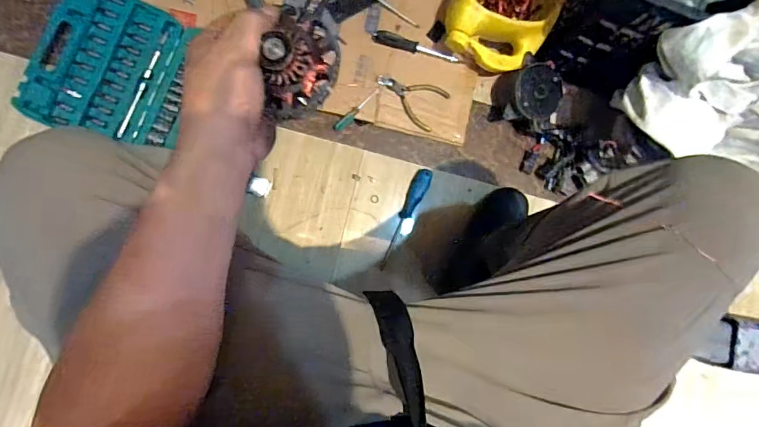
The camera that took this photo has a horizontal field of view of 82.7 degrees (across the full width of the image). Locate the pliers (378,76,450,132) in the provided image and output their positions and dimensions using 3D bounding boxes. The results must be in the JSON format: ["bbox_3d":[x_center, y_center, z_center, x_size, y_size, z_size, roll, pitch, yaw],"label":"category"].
[{"bbox_3d":[0.057,-0.220,0.798,0.128,0.011,0.085,33,82,-5],"label":"pliers"}]

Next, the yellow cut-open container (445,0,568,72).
[{"bbox_3d":[0.227,-0.370,0.764,0.178,0.118,0.216,28,84,-6],"label":"yellow cut-open container"}]

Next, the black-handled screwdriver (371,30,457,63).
[{"bbox_3d":[0.066,-0.305,0.787,0.160,0.016,0.027,15,84,-7],"label":"black-handled screwdriver"}]

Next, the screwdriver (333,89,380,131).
[{"bbox_3d":[-0.040,-0.189,0.796,0.106,0.018,0.017,-39,93,-9],"label":"screwdriver"}]

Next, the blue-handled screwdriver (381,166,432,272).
[{"bbox_3d":[0.043,0.007,0.791,0.030,0.024,0.200,29,82,-6],"label":"blue-handled screwdriver"}]

